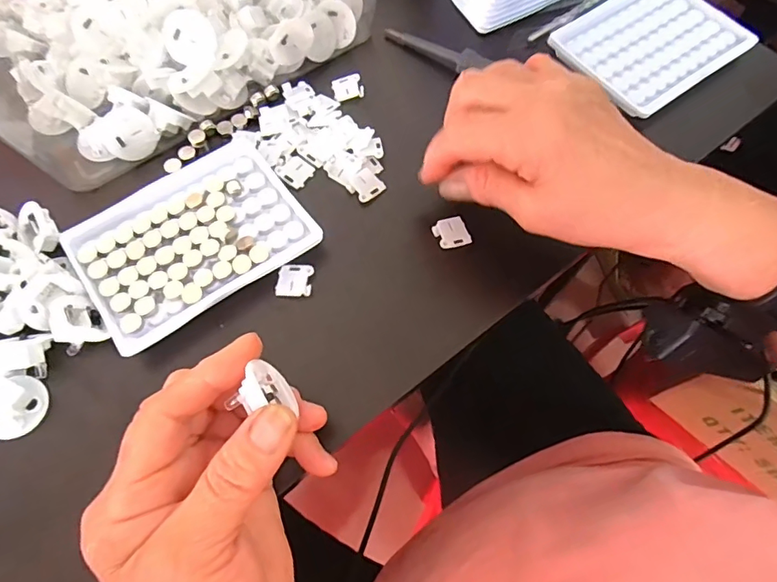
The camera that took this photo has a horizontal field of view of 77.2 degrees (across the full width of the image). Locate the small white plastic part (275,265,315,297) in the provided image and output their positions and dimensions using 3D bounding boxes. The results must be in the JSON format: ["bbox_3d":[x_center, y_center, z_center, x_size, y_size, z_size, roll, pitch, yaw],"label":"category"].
[{"bbox_3d":[-0.057,-0.006,0.294,0.021,0.005,0.019,3,66,0],"label":"small white plastic part"}]

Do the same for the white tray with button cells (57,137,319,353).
[{"bbox_3d":[-0.120,-0.036,0.299,0.130,0.011,0.101,-35,71,-15],"label":"white tray with button cells"}]

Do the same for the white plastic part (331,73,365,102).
[{"bbox_3d":[-0.030,-0.150,0.357,0.021,0.005,0.020,-15,67,-7],"label":"white plastic part"}]

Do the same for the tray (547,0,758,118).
[{"bbox_3d":[0.200,-0.191,0.370,0.131,0.008,0.097,-34,71,-15],"label":"tray"}]

